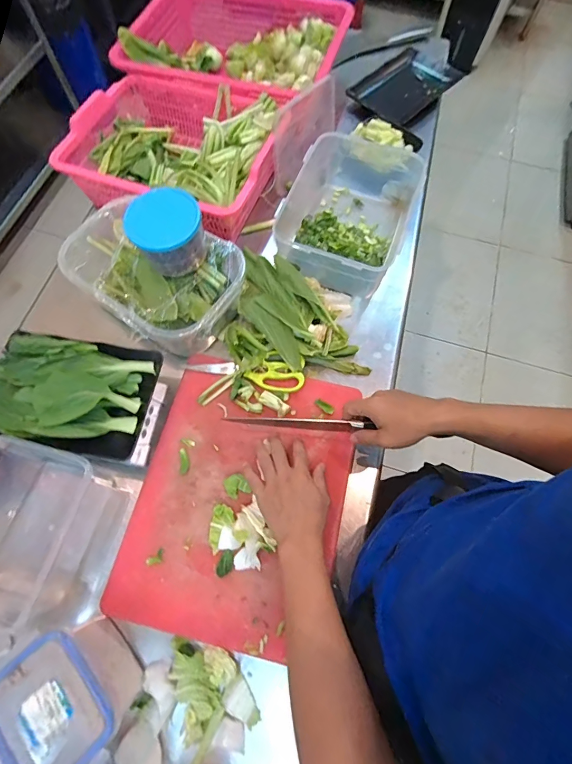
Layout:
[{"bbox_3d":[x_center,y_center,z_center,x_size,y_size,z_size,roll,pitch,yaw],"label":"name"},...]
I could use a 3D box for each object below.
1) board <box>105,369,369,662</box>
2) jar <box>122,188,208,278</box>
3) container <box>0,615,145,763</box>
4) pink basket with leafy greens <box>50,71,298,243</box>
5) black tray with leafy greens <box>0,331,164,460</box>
[{"bbox_3d":[-0.063,0.161,0.559,0.292,0.018,0.388,12,70,4],"label":"board"},{"bbox_3d":[-0.179,-0.225,0.580,0.109,0.097,0.089,-31,73,-12],"label":"jar"},{"bbox_3d":[-0.238,0.357,0.426,0.135,0.126,0.095,41,74,13],"label":"container"},{"bbox_3d":[-0.211,-0.470,0.752,0.372,0.126,0.315,20,70,7],"label":"pink basket with leafy greens"},{"bbox_3d":[-0.325,0.012,0.550,0.238,0.048,0.165,9,70,3],"label":"black tray with leafy greens"}]

